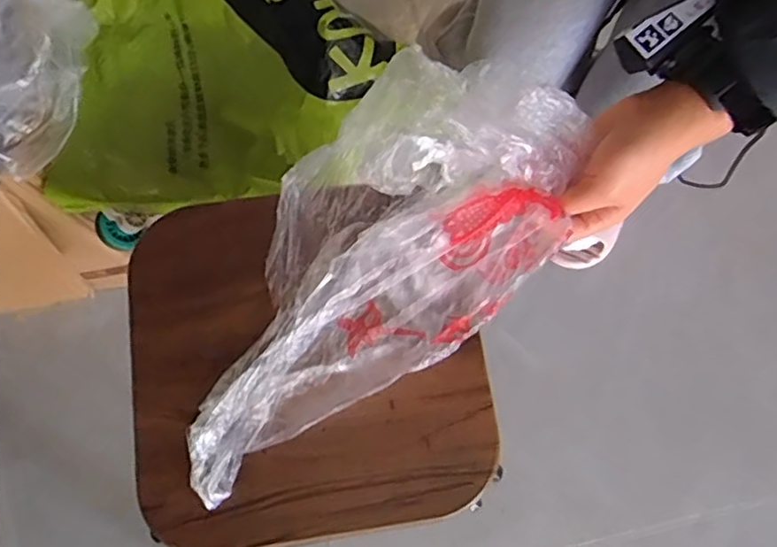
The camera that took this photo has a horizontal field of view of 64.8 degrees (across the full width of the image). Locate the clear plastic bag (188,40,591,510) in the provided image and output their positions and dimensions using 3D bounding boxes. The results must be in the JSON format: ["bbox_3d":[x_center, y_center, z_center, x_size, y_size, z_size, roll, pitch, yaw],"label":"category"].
[{"bbox_3d":[-0.017,-0.001,0.430,0.163,0.132,0.347,44,96,9],"label":"clear plastic bag"}]

